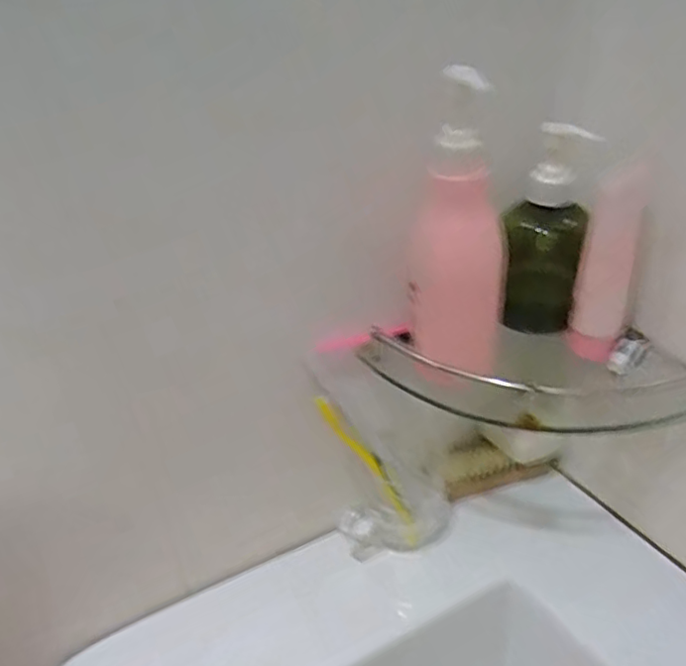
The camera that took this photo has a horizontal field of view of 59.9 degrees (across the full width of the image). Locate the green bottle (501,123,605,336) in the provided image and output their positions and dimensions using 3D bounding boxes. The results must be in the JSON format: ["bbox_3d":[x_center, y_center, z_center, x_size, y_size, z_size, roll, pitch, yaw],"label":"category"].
[{"bbox_3d":[0.158,-0.085,0.461,0.057,0.139,0.060,10,34,22],"label":"green bottle"}]

